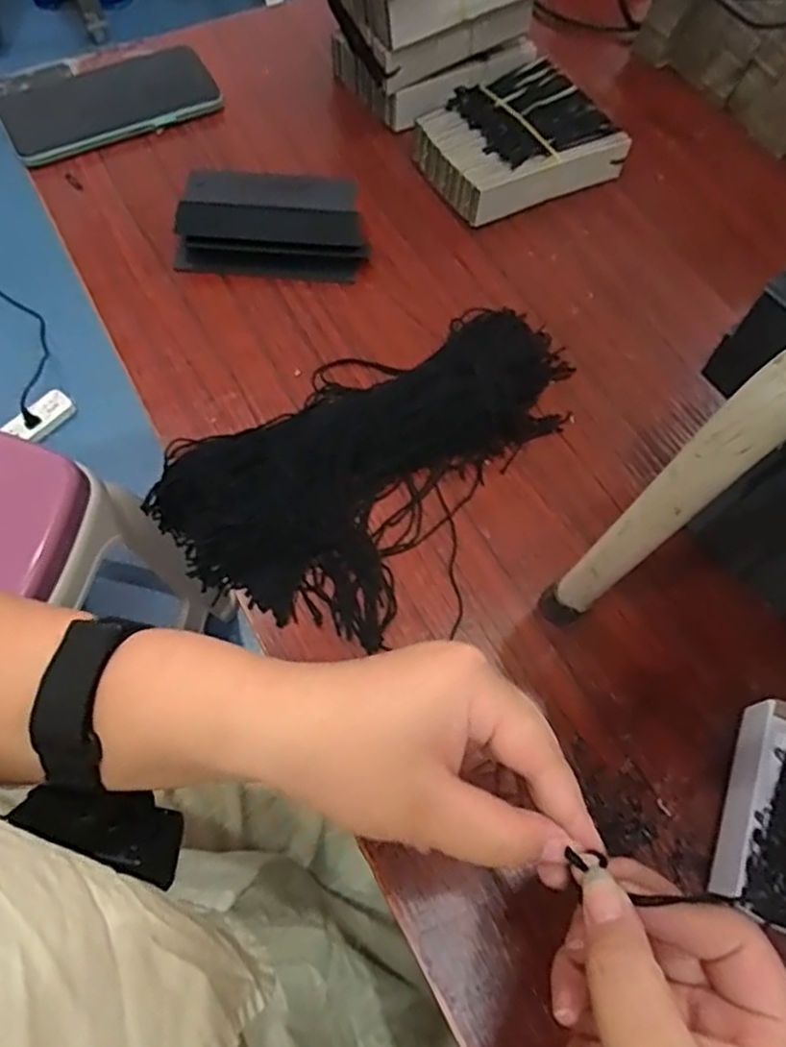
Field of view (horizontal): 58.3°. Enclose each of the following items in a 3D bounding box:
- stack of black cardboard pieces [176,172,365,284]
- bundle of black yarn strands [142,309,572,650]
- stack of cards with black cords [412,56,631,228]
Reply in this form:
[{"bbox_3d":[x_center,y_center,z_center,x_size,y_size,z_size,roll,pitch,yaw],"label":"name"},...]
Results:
[{"bbox_3d":[-0.085,-0.217,0.499,0.130,0.020,0.092,5,65,1],"label":"stack of black cardboard pieces"},{"bbox_3d":[-0.007,-0.052,0.420,0.150,0.031,0.254,42,71,16],"label":"bundle of black yarn strands"},{"bbox_3d":[0.089,-0.286,0.528,0.132,0.034,0.104,-26,68,-13],"label":"stack of cards with black cords"}]

